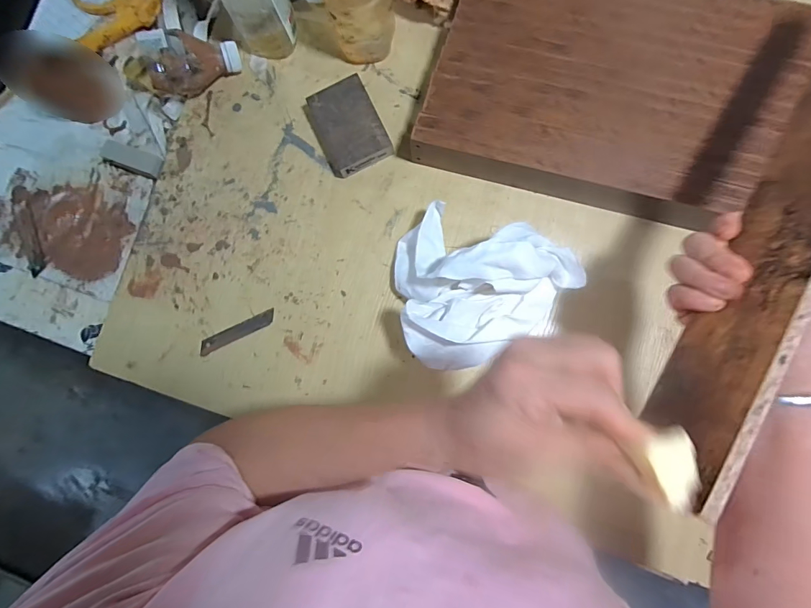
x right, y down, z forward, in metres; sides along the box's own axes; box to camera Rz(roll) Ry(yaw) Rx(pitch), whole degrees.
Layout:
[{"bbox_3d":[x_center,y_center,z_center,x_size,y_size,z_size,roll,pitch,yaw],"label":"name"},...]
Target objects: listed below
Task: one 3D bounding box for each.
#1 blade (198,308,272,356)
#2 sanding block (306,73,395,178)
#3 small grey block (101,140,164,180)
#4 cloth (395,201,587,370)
[{"bbox_3d":[-0.205,0.034,0.504,0.100,0.004,0.019,-25,86,2],"label":"blade"},{"bbox_3d":[-0.068,-0.209,0.495,0.075,0.028,0.098,-26,86,2],"label":"sanding block"},{"bbox_3d":[-0.337,-0.180,0.514,0.081,0.012,0.029,21,89,4],"label":"small grey block"},{"bbox_3d":[0.068,-0.009,0.430,0.175,0.120,0.153,17,89,4],"label":"cloth"}]

